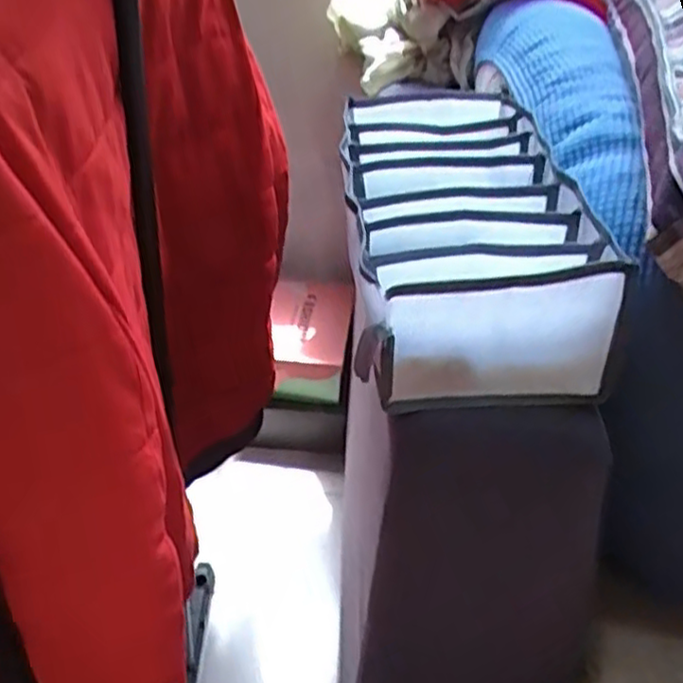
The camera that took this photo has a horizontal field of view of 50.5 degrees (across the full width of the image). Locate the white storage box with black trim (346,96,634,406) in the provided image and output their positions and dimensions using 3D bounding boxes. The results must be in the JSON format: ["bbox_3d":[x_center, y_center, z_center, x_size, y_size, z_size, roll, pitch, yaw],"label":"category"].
[{"bbox_3d":[0.094,-0.107,0.663,0.184,0.132,0.418,3,31,-4],"label":"white storage box with black trim"}]

